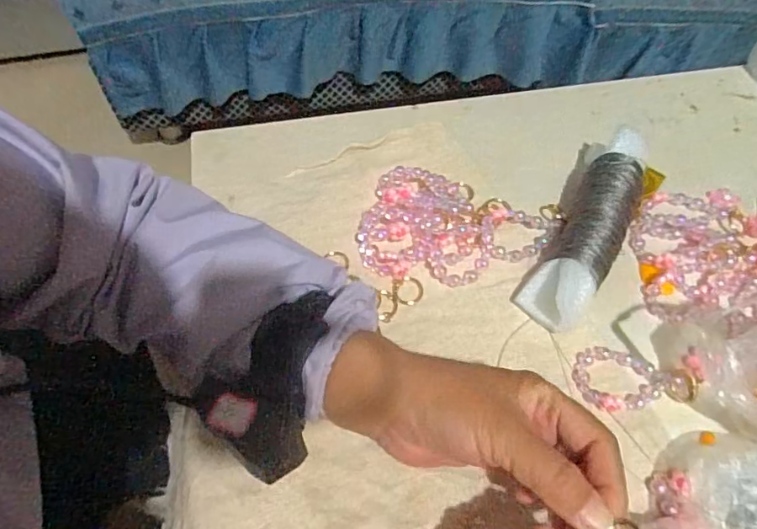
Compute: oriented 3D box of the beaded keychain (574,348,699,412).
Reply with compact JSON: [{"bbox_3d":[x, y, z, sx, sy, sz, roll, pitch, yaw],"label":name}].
[{"bbox_3d":[0.175,0.075,0.347,0.082,0.008,0.045,-8,60,-4],"label":"beaded keychain"}]

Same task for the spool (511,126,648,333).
[{"bbox_3d":[0.164,-0.032,0.391,0.054,0.039,0.183,29,64,16],"label":"spool"}]

